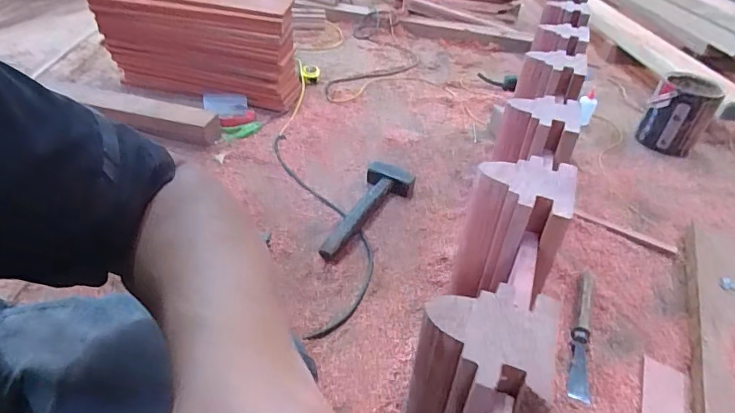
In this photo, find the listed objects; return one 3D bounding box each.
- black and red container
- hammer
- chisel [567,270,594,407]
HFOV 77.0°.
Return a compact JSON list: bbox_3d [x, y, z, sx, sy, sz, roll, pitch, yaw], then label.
[{"bbox_3d":[0.970,-0.291,1.437,0.181,0.186,0.180,-25,48,-31],"label":"black and red container"},{"bbox_3d":[0.012,0.010,1.038,0.117,0.034,0.341,15,41,12],"label":"hammer"},{"bbox_3d":[0.395,0.219,0.845,0.035,0.034,0.290,16,41,14],"label":"chisel"}]

